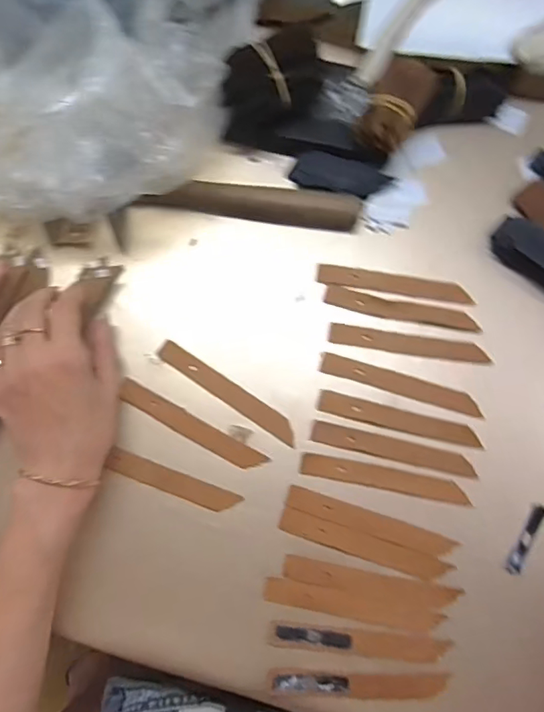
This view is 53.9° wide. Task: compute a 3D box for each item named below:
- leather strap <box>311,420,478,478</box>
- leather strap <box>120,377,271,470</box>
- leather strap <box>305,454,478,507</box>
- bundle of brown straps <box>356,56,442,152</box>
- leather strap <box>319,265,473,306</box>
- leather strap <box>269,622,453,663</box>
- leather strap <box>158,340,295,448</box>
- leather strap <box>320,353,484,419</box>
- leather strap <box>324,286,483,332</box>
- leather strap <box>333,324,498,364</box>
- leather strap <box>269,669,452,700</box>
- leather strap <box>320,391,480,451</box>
[{"bbox_3d":[0.092,0.071,0.407,0.123,0.006,0.015,14,81,1],"label":"leather strap"},{"bbox_3d":[-0.061,0.054,0.409,0.121,0.004,0.017,30,82,3],"label":"leather strap"},{"bbox_3d":[0.084,0.091,0.400,0.125,0.004,0.016,11,81,0],"label":"leather strap"},{"bbox_3d":[0.098,-0.201,0.426,0.044,0.033,0.081,29,79,5],"label":"bundle of brown straps"},{"bbox_3d":[0.099,-0.059,0.436,0.124,0.009,0.017,9,81,0],"label":"leather strap"},{"bbox_3d":[0.061,0.202,0.377,0.123,0.006,0.016,6,82,-1],"label":"leather strap"},{"bbox_3d":[-0.034,0.027,0.414,0.123,0.007,0.017,34,82,3],"label":"leather strap"},{"bbox_3d":[0.101,0.022,0.418,0.126,0.007,0.017,17,82,1],"label":"leather strap"},{"bbox_3d":[0.104,-0.038,0.430,0.121,0.005,0.018,13,81,0],"label":"leather strap"},{"bbox_3d":[0.108,-0.009,0.426,0.124,0.007,0.015,9,81,0],"label":"leather strap"},{"bbox_3d":[0.060,0.227,0.370,0.122,0.005,0.018,2,82,-1],"label":"leather strap"},{"bbox_3d":[0.097,0.049,0.412,0.124,0.007,0.017,14,81,1],"label":"leather strap"}]

